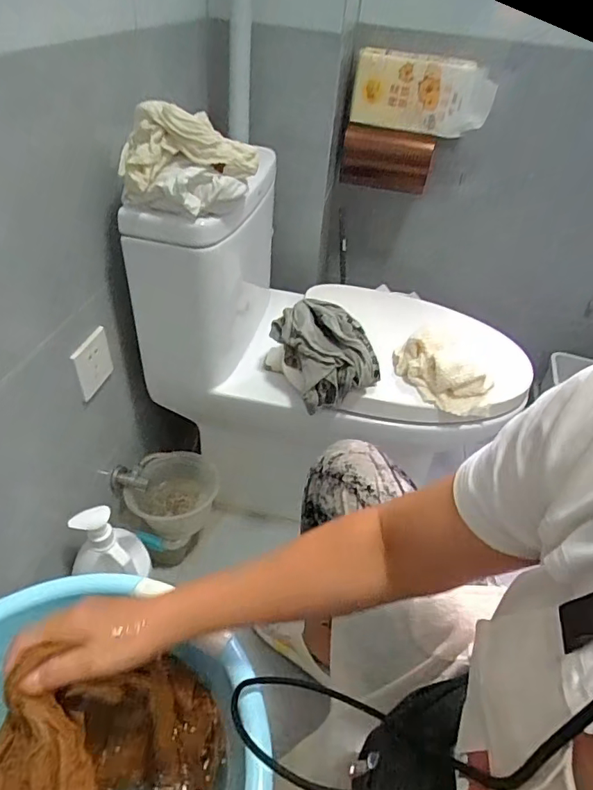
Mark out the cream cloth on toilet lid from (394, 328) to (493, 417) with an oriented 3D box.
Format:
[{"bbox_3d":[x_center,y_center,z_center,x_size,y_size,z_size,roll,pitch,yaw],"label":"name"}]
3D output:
[{"bbox_3d":[0.243,-0.041,0.817,0.163,0.075,0.090,29,46,24],"label":"cream cloth on toilet lid"}]

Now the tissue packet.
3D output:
[{"bbox_3d":[0.260,-0.627,1.019,0.288,0.135,0.096,4,41,-3],"label":"tissue packet"}]

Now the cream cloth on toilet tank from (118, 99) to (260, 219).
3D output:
[{"bbox_3d":[-0.139,-0.301,0.629,0.172,0.117,0.055,-1,42,-9],"label":"cream cloth on toilet tank"}]

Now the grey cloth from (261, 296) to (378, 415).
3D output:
[{"bbox_3d":[0.040,-0.068,0.834,0.125,0.135,0.199,-16,46,-24],"label":"grey cloth"}]

